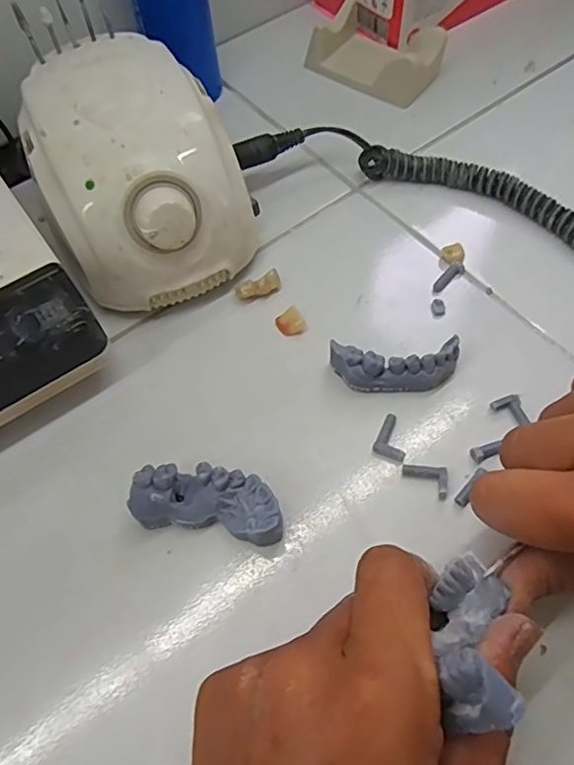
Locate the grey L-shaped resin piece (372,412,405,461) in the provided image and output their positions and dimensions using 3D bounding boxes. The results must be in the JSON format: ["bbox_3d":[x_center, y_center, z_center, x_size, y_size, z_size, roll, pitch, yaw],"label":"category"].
[{"bbox_3d":[0.052,0.027,0.277,0.016,0.004,0.022,21,64,14],"label":"grey L-shaped resin piece"}]

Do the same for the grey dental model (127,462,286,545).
[{"bbox_3d":[-0.035,0.054,0.256,0.067,0.024,0.027,7,62,7],"label":"grey dental model"}]

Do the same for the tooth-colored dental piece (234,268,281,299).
[{"bbox_3d":[-0.016,-0.054,0.323,0.027,0.008,0.010,-29,64,-12],"label":"tooth-colored dental piece"}]

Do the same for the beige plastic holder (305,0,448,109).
[{"bbox_3d":[0.065,-0.237,0.408,0.087,0.031,0.055,38,70,21],"label":"beige plastic holder"}]

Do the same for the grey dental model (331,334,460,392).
[{"bbox_3d":[0.054,-0.008,0.288,0.062,0.020,0.023,-1,61,3],"label":"grey dental model"}]

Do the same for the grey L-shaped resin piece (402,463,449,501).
[{"bbox_3d":[0.064,0.046,0.265,0.020,0.004,0.015,3,62,5],"label":"grey L-shaped resin piece"}]

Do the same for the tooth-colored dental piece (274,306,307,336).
[{"bbox_3d":[0.002,-0.033,0.311,0.015,0.008,0.013,-18,62,-7],"label":"tooth-colored dental piece"}]

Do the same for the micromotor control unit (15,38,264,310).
[{"bbox_3d":[-0.080,-0.116,0.319,0.104,0.083,0.136,-26,63,-11],"label":"micromotor control unit"}]

